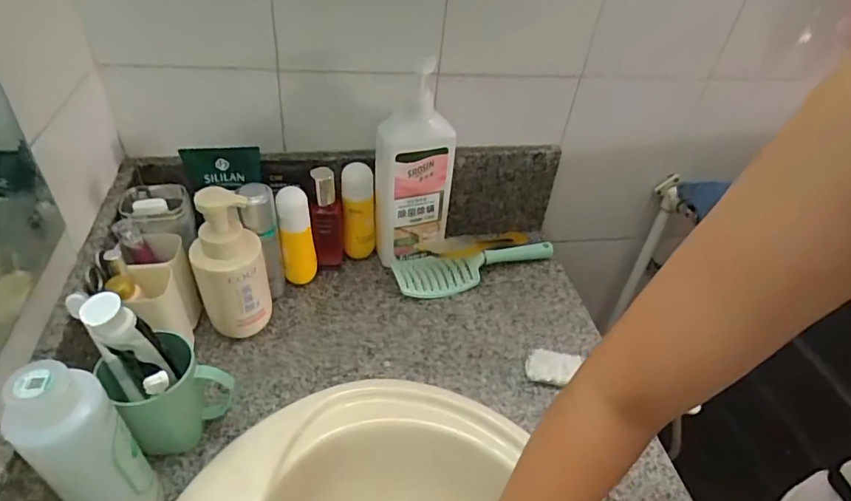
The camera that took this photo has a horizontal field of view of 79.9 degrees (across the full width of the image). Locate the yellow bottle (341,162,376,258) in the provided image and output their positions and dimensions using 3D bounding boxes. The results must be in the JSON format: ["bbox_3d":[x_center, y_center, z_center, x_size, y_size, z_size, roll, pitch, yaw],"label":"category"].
[{"bbox_3d":[-0.097,-0.048,0.730,0.045,0.154,0.038,-5,42,-12],"label":"yellow bottle"}]

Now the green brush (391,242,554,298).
[{"bbox_3d":[0.078,0.025,0.745,0.252,0.033,0.064,-6,43,-14],"label":"green brush"}]

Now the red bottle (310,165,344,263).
[{"bbox_3d":[-0.133,-0.039,0.696,0.043,0.160,0.036,-4,42,-12],"label":"red bottle"}]

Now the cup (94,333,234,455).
[{"bbox_3d":[-0.252,0.146,0.508,0.098,0.116,0.073,-30,53,-34],"label":"cup"}]

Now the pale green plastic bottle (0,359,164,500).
[{"bbox_3d":[-0.268,0.170,0.412,0.047,0.215,0.063,35,48,29],"label":"pale green plastic bottle"}]

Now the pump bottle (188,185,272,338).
[{"bbox_3d":[-0.225,0.026,0.592,0.077,0.208,0.063,-11,44,-19],"label":"pump bottle"}]

